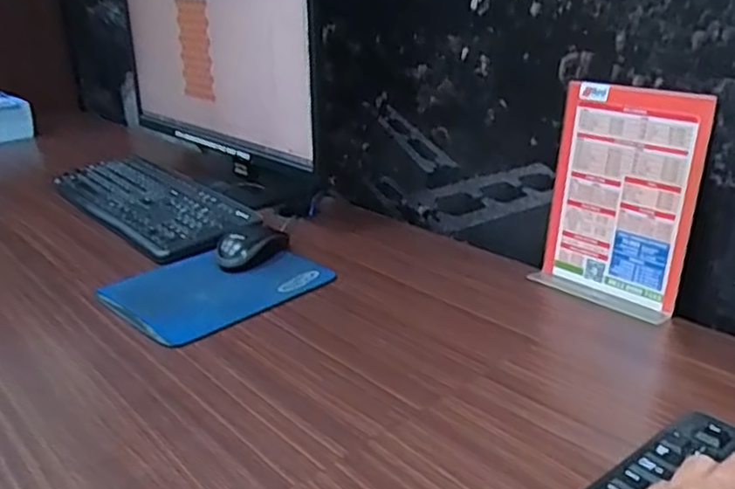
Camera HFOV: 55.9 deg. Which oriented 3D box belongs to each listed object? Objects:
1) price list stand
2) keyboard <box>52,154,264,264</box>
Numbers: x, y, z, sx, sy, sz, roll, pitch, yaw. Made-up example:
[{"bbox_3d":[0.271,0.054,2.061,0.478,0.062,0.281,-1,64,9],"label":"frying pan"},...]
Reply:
[{"bbox_3d":[0.251,-0.045,0.698,0.047,0.211,0.148,-20,28,-35],"label":"price list stand"},{"bbox_3d":[-0.309,-0.067,1.009,0.160,0.032,0.429,-20,28,-35],"label":"keyboard"}]

